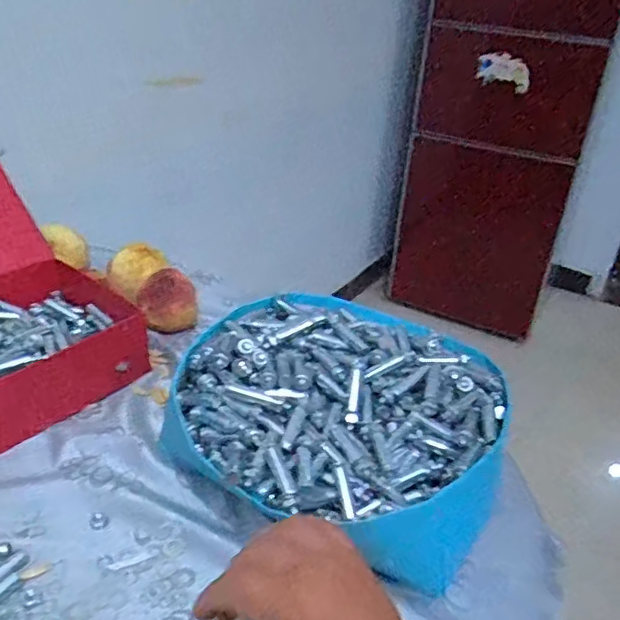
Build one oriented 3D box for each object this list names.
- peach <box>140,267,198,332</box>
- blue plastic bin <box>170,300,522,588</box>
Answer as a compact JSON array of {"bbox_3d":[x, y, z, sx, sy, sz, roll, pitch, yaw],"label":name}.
[{"bbox_3d":[-0.166,-0.012,0.713,0.063,0.057,0.057,0,32,-11],"label":"peach"},{"bbox_3d":[0.025,0.096,0.550,0.269,0.103,0.269,5,41,-4],"label":"blue plastic bin"}]

